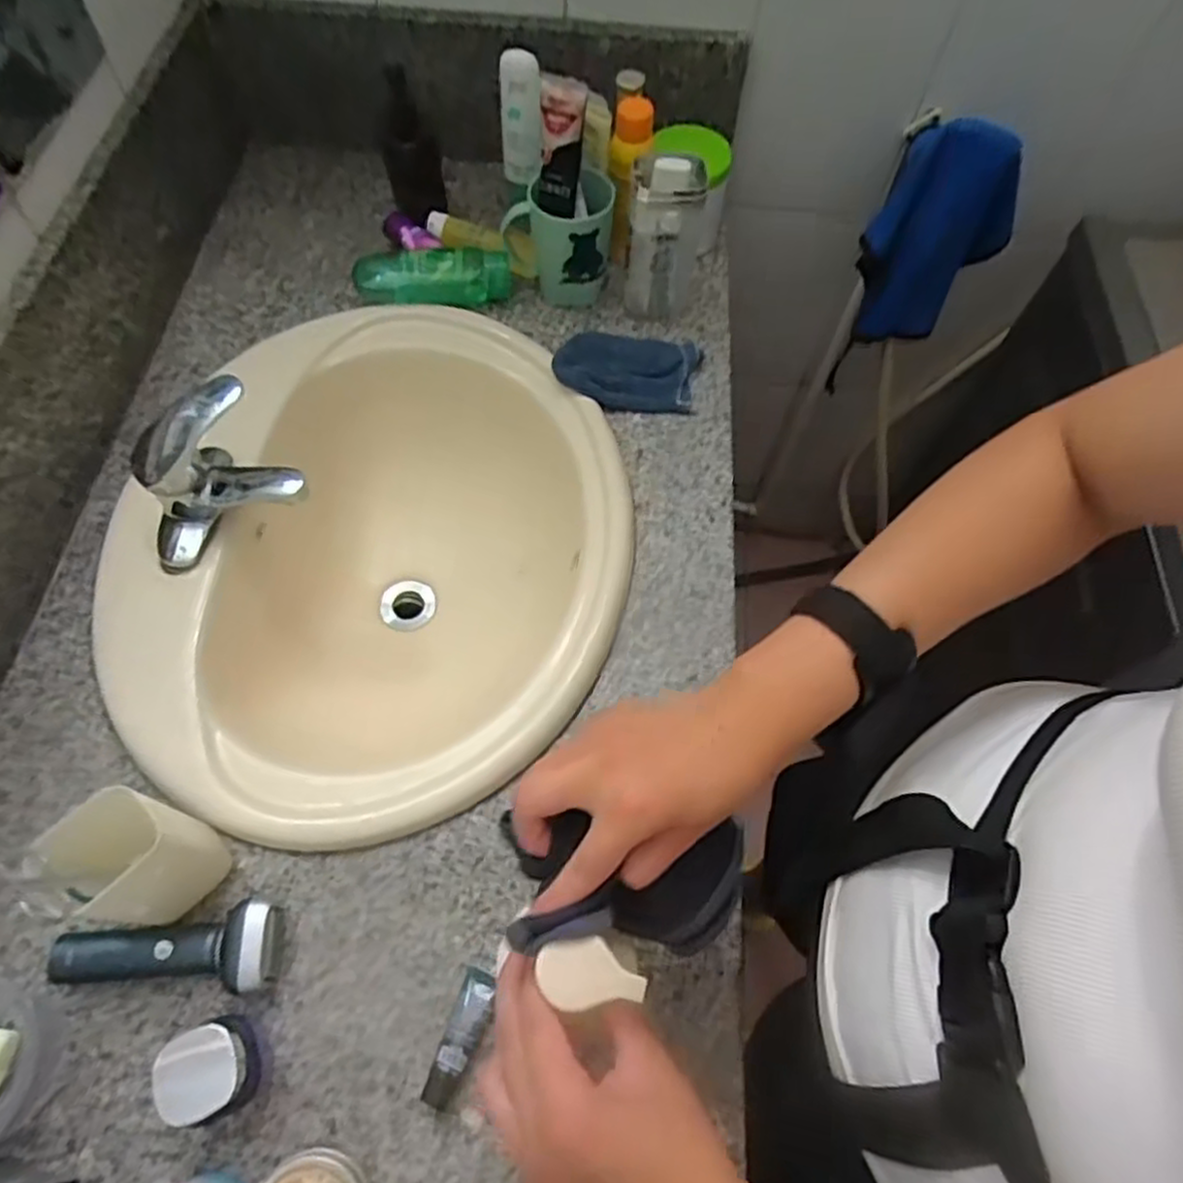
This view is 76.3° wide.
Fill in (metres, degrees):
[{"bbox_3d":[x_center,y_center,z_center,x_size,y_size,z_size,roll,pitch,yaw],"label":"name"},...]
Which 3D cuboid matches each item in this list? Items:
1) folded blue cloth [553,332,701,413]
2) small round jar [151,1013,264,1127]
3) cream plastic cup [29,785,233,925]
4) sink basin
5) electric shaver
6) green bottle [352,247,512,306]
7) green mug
[{"bbox_3d":[0.037,-0.232,0.765,0.137,0.031,0.098,11,64,2],"label":"folded blue cloth"},{"bbox_3d":[-0.234,0.298,0.471,0.048,0.062,0.052,1,64,-3],"label":"small round jar"},{"bbox_3d":[-0.293,0.179,0.495,0.055,0.126,0.073,42,69,16],"label":"cream plastic cup"},{"bbox_3d":[-0.194,-0.015,0.743,0.419,0.181,0.522,17,63,5],"label":"sink basin"},{"bbox_3d":[-0.289,0.241,0.518,0.147,0.030,0.053,3,64,-2],"label":"electric shaver"},{"bbox_3d":[-0.170,-0.336,0.808,0.167,0.042,0.057,0,64,-4],"label":"green bottle"},{"bbox_3d":[-0.036,-0.365,0.789,0.111,0.109,0.082,-1,64,-4],"label":"green mug"}]

